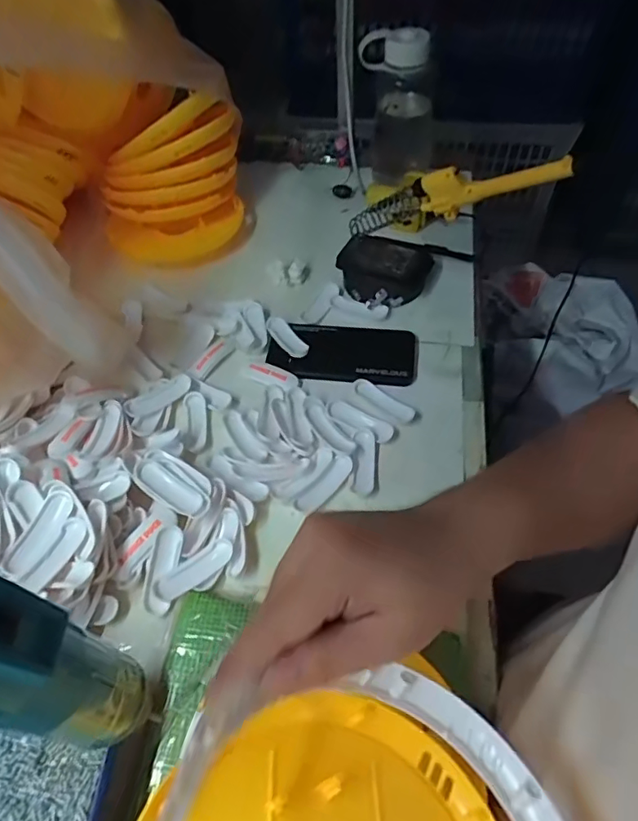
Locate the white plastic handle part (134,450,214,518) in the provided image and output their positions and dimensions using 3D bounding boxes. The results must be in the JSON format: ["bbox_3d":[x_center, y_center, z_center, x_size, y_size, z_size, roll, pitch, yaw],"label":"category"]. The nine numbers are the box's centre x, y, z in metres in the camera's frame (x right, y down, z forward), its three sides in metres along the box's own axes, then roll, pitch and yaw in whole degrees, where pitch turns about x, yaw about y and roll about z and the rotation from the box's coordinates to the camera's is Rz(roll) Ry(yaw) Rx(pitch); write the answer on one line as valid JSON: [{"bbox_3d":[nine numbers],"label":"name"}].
[{"bbox_3d":[-0.126,0.065,0.473,0.078,0.018,0.038,28,59,19],"label":"white plastic handle part"}]

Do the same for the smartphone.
[{"bbox_3d":[0.028,-0.070,0.581,0.157,0.012,0.081,6,55,5],"label":"smartphone"}]

